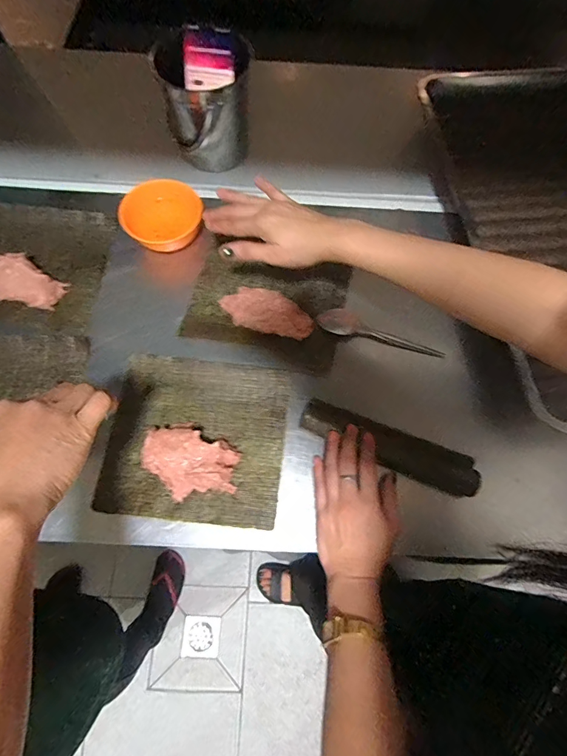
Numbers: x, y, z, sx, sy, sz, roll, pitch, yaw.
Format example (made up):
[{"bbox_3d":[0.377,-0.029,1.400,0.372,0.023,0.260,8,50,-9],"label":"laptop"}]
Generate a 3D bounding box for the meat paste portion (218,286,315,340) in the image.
[{"bbox_3d":[-0.022,-0.087,0.500,0.122,0.024,0.054,16,69,4],"label":"meat paste portion"}]

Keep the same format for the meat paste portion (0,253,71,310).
[{"bbox_3d":[-0.346,-0.128,0.501,0.108,0.031,0.063,26,71,8],"label":"meat paste portion"}]

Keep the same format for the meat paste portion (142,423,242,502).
[{"bbox_3d":[-0.103,0.094,0.430,0.103,0.032,0.073,28,71,9],"label":"meat paste portion"}]

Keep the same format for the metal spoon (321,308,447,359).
[{"bbox_3d":[0.128,-0.061,0.510,0.165,0.014,0.031,14,69,4],"label":"metal spoon"}]

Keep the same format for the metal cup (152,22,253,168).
[{"bbox_3d":[-0.113,-0.399,0.569,0.111,0.126,0.119,7,69,1],"label":"metal cup"}]

